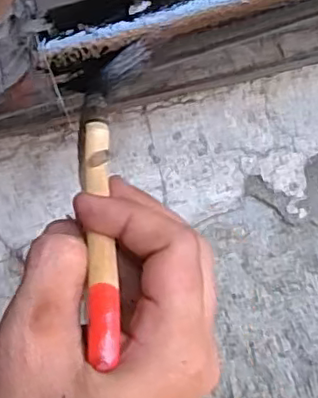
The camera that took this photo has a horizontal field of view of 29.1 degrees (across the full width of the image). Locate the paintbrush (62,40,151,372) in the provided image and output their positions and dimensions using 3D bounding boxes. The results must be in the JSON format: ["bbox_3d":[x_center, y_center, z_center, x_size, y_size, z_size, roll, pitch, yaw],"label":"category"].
[{"bbox_3d":[-0.021,-0.011,0.253,0.037,0.015,0.166,-1,47,-4],"label":"paintbrush"}]

